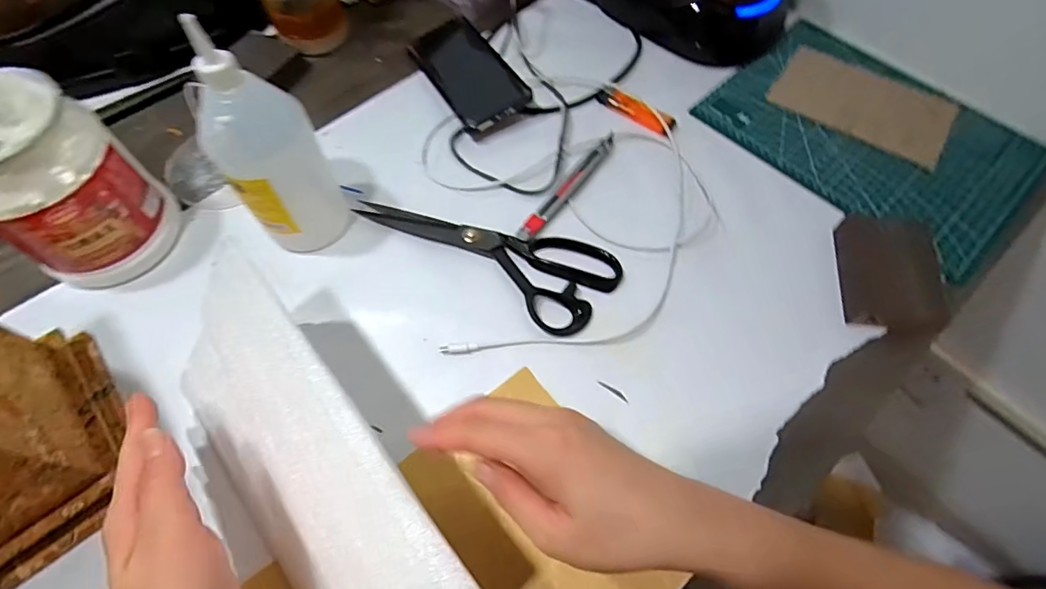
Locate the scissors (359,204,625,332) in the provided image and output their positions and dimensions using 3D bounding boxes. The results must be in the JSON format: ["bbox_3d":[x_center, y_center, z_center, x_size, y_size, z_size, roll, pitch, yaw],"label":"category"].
[{"bbox_3d":[-0.035,-0.046,0.461,0.238,0.010,0.088,26,65,13],"label":"scissors"}]

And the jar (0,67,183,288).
[{"bbox_3d":[-0.373,-0.088,0.411,0.110,0.139,0.105,0,62,0],"label":"jar"}]

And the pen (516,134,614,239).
[{"bbox_3d":[0.044,-0.104,0.489,0.016,0.008,0.146,35,67,17],"label":"pen"}]

